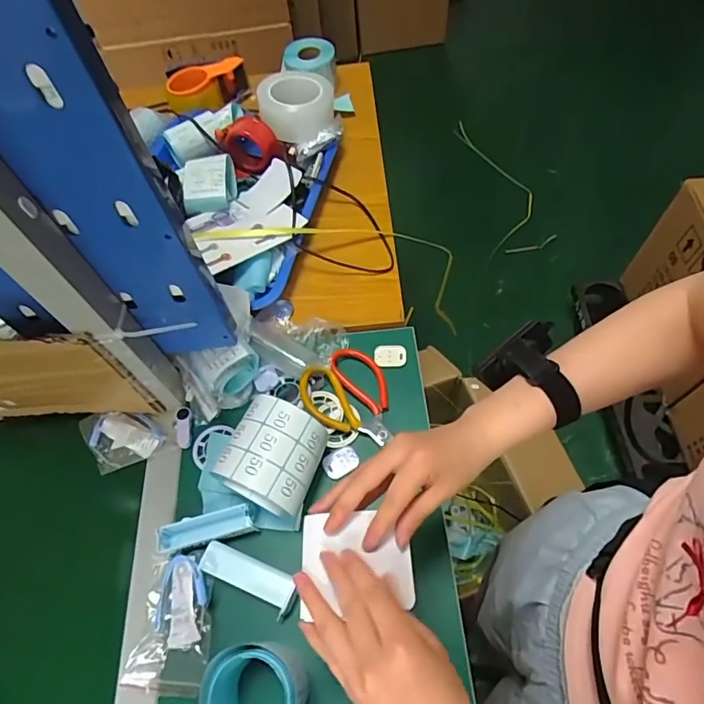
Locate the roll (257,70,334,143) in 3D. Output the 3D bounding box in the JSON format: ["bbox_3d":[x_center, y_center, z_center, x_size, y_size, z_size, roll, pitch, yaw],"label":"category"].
[{"bbox_3d":[-0.088,-0.395,0.785,0.114,0.057,0.103,-3,60,3],"label":"roll"}]

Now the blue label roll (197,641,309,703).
[{"bbox_3d":[-0.085,0.295,0.420,0.078,0.074,0.076,-2,60,3],"label":"blue label roll"}]

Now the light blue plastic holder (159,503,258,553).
[{"bbox_3d":[-0.155,0.190,0.529,0.102,0.025,0.029,-12,60,-3],"label":"light blue plastic holder"}]

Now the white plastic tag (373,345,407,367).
[{"bbox_3d":[0.049,0.004,0.634,0.041,0.005,0.030,-1,61,4],"label":"white plastic tag"}]

